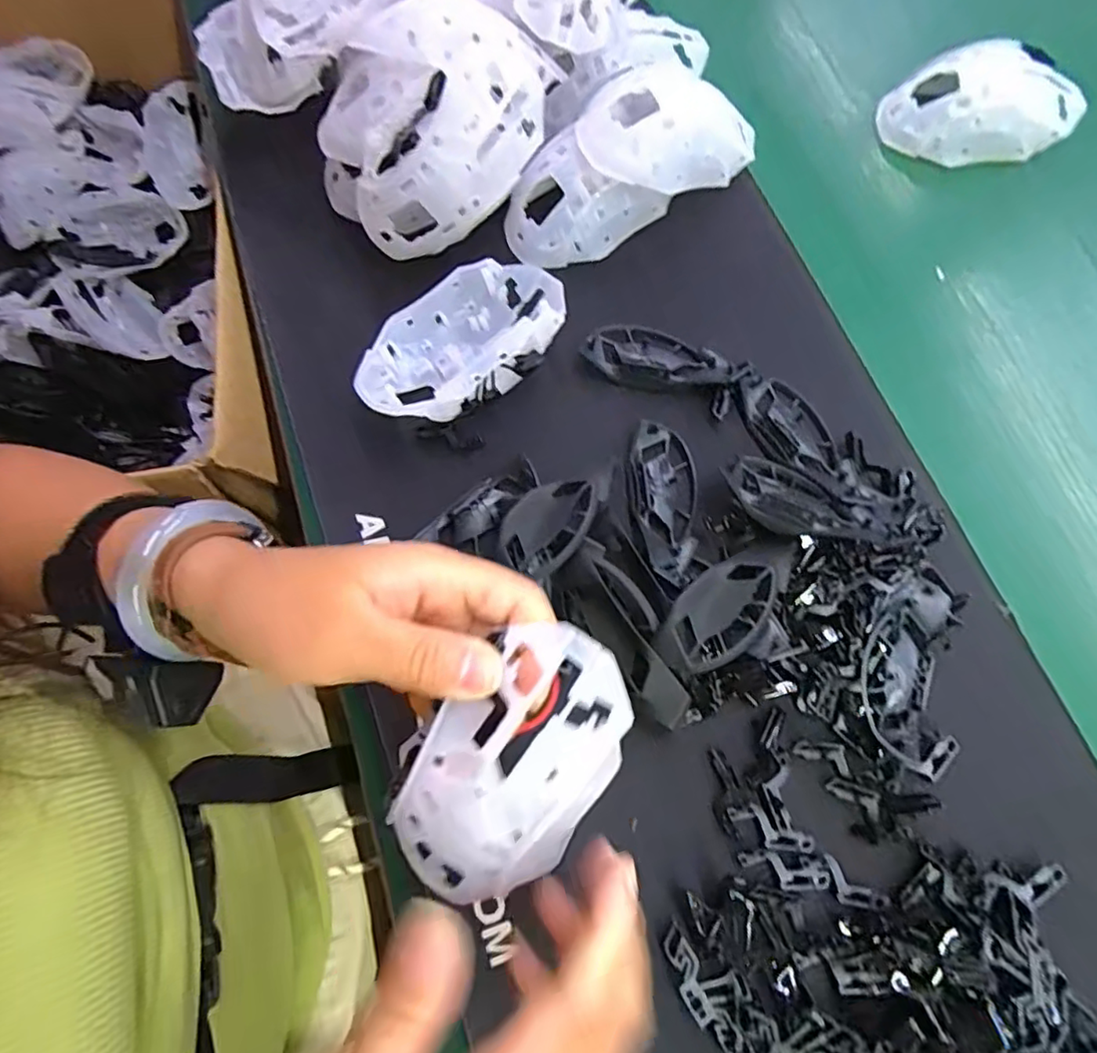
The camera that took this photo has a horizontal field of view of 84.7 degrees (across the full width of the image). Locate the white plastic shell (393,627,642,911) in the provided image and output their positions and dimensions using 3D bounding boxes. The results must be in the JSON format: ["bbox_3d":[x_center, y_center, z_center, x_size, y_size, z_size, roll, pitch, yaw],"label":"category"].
[{"bbox_3d":[-0.013,0.081,0.208,0.062,0.028,0.095,31,78,7],"label":"white plastic shell"}]

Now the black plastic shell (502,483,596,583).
[{"bbox_3d":[0.000,-0.001,0.296,0.034,0.015,0.052,36,79,8],"label":"black plastic shell"}]

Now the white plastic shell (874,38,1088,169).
[{"bbox_3d":[0.269,-0.259,0.365,0.113,0.038,0.059,-7,76,-1],"label":"white plastic shell"}]

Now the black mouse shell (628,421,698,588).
[{"bbox_3d":[0.059,-0.013,0.300,0.033,0.009,0.083,-2,76,0],"label":"black mouse shell"}]

